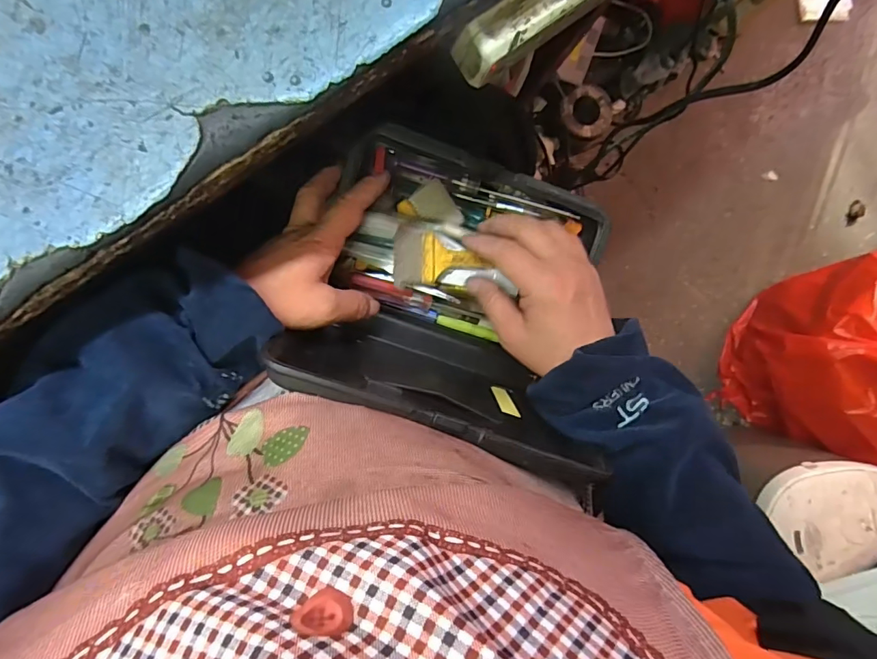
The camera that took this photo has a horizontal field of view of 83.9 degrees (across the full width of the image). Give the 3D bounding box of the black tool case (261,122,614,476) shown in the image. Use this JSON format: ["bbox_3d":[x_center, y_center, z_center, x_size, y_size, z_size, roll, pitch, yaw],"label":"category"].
[{"bbox_3d":[0.023,-0.042,0.375,0.236,0.169,0.210,21,90,-6],"label":"black tool case"}]

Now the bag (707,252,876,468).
[{"bbox_3d":[0.812,0.054,0.934,0.313,0.397,0.374,20,90,-6],"label":"bag"}]

